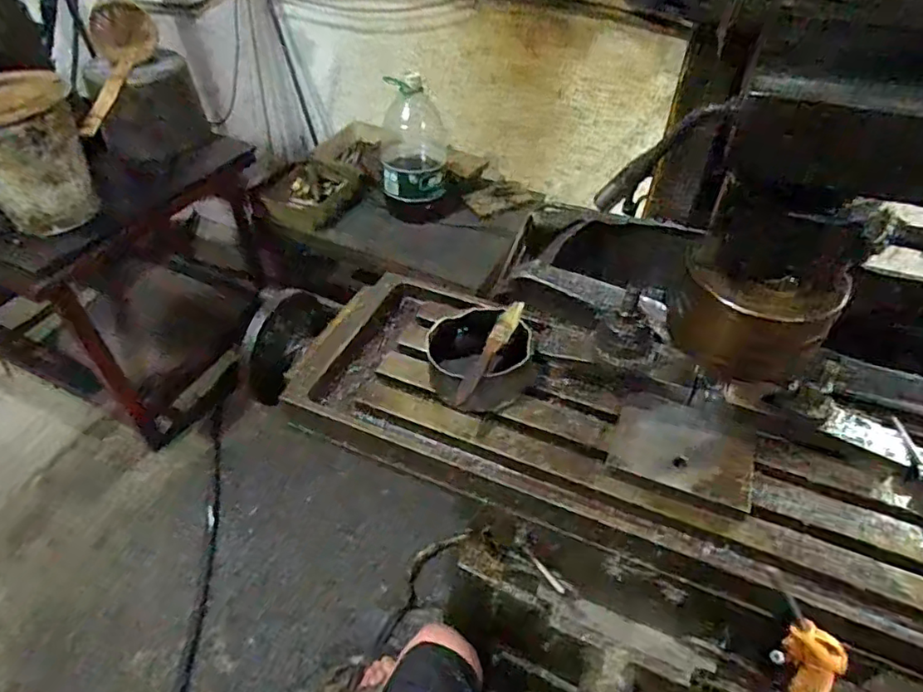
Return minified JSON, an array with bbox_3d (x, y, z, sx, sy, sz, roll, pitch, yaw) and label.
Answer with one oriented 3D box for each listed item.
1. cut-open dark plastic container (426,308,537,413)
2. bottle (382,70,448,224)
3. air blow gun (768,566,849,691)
[{"bbox_3d":[0.022,0.015,0.620,0.117,0.069,0.104,0,46,0],"label":"cut-open dark plastic container"},{"bbox_3d":[-0.129,-0.520,1.551,0.176,0.376,0.169,-2,46,-1],"label":"bottle"},{"bbox_3d":[0.292,0.252,0.477,0.045,0.194,0.022,4,40,40],"label":"air blow gun"}]

